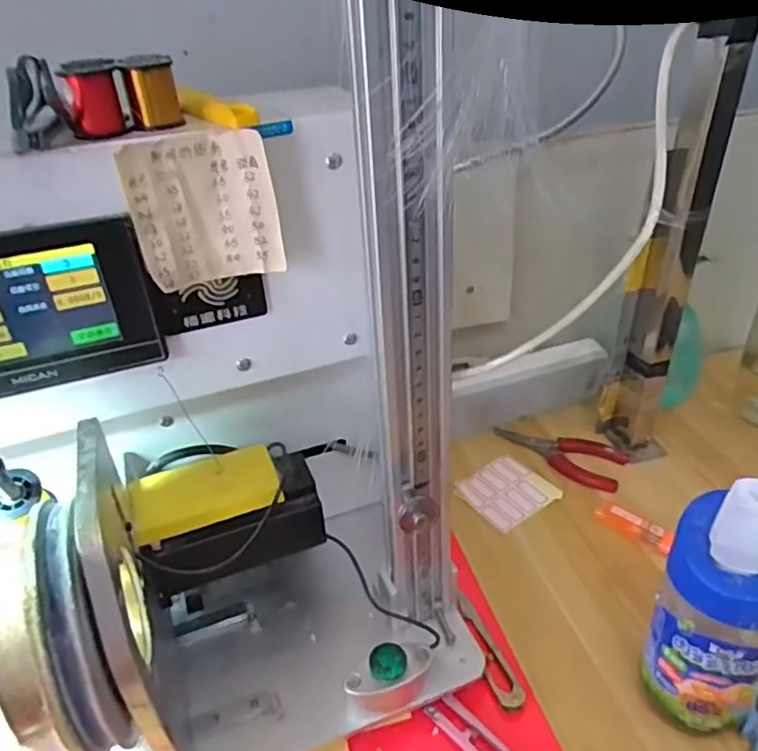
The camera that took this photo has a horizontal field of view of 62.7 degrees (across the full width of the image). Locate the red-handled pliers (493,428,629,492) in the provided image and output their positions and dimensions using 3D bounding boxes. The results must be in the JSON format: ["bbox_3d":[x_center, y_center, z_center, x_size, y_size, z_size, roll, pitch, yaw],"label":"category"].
[{"bbox_3d":[0.174,0.073,0.607,0.126,0.008,0.056,21,40,35],"label":"red-handled pliers"}]

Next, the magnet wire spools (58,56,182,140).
[{"bbox_3d":[-0.126,-0.138,0.307,0.051,0.033,0.023,-30,40,-35],"label":"magnet wire spools"}]

